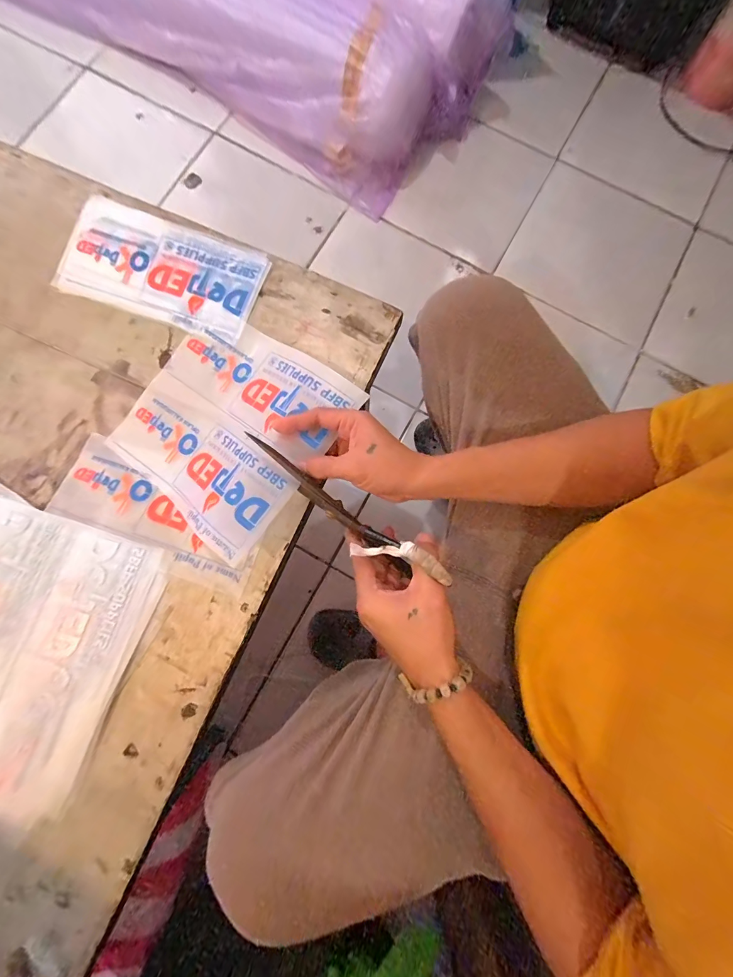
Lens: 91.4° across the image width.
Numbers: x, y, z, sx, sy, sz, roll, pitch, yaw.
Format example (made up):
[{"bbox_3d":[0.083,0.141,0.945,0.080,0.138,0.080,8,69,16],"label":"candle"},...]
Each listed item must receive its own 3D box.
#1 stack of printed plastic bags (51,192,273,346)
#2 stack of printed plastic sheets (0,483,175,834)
[{"bbox_3d":[-0.247,-0.266,0.433,0.241,0.006,0.121,22,88,3],"label":"stack of printed plastic bags"},{"bbox_3d":[-0.427,0.136,0.372,0.366,0.013,0.279,20,80,3],"label":"stack of printed plastic sheets"}]

